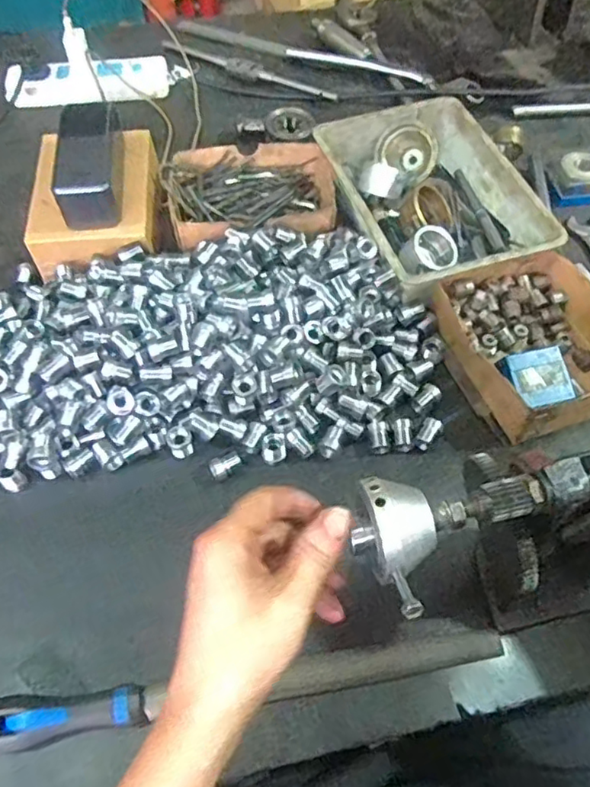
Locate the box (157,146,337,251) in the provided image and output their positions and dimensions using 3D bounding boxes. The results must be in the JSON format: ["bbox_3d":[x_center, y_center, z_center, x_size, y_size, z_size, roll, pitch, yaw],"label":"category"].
[{"bbox_3d":[-0.045,-0.212,0.658,0.184,0.047,0.140,-8,58,-6],"label":"box"}]

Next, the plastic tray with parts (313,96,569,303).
[{"bbox_3d":[0.138,-0.209,0.634,0.170,0.049,0.246,-15,59,-10],"label":"plastic tray with parts"}]

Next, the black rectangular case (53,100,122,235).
[{"bbox_3d":[-0.203,-0.226,0.605,0.059,0.048,0.142,-6,57,-4],"label":"black rectangular case"}]

